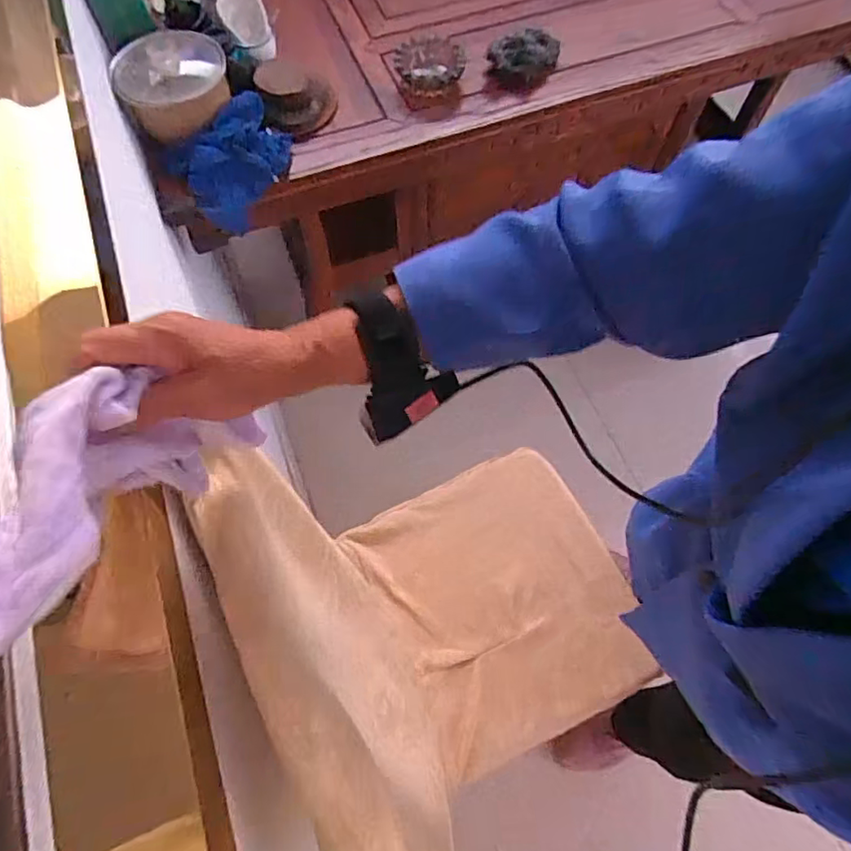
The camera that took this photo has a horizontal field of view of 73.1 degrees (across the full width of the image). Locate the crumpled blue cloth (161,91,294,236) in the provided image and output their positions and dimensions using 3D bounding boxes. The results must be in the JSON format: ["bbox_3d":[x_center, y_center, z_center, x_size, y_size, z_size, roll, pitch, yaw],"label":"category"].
[{"bbox_3d":[-0.297,-0.401,0.894,0.180,0.122,0.133,-30,70,-12],"label":"crumpled blue cloth"}]

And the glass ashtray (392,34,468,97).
[{"bbox_3d":[0.008,-0.612,0.965,0.118,0.044,0.126,-6,66,-3],"label":"glass ashtray"}]

